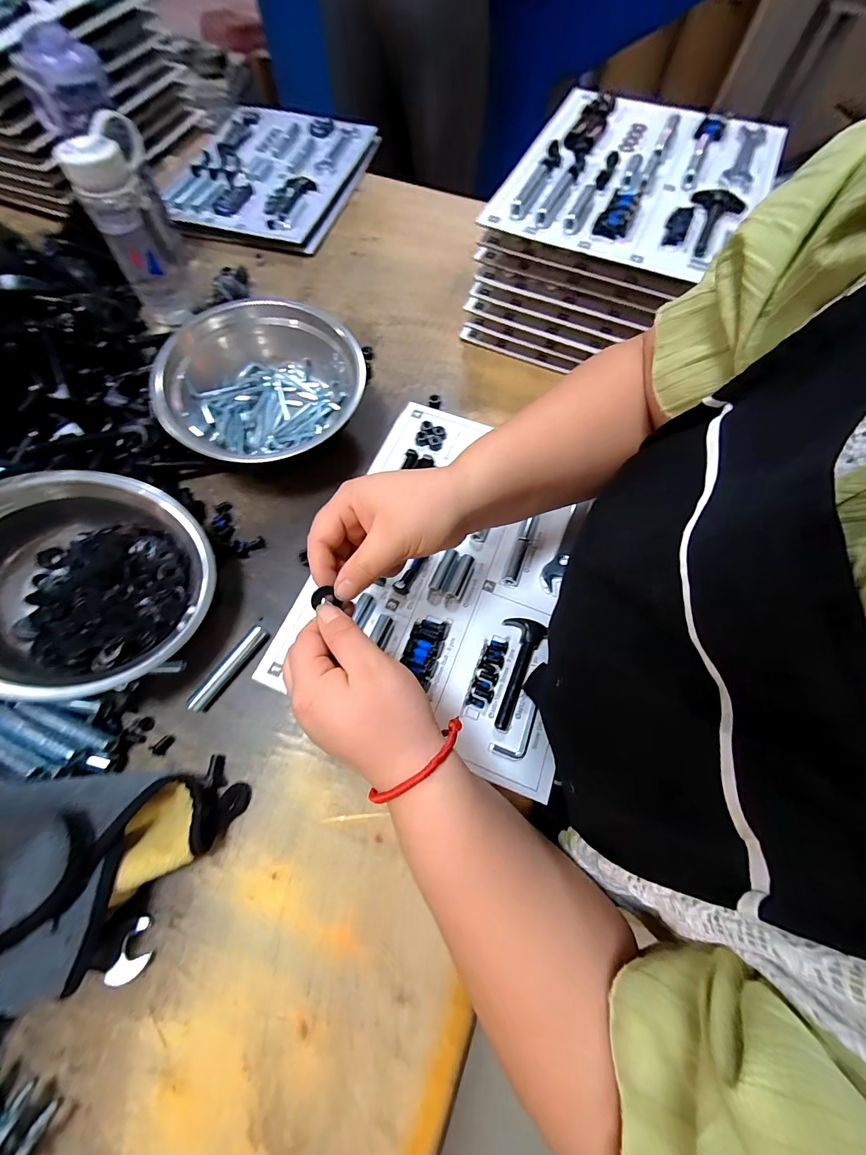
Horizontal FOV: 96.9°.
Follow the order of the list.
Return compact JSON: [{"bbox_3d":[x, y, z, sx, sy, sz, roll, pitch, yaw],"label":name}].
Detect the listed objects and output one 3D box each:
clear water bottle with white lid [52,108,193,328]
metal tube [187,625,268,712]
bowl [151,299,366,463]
[{"bbox_3d":[-0.371,-0.437,0.493,0.067,0.180,0.089,4,68,0],"label":"clear water bottle with white lid"},{"bbox_3d":[-0.192,0.084,0.361,0.016,0.016,0.088,33,70,11],"label":"metal tube"},{"bbox_3d":[-0.174,-0.205,0.431,0.192,0.105,0.197,1,68,-2],"label":"bowl"}]

